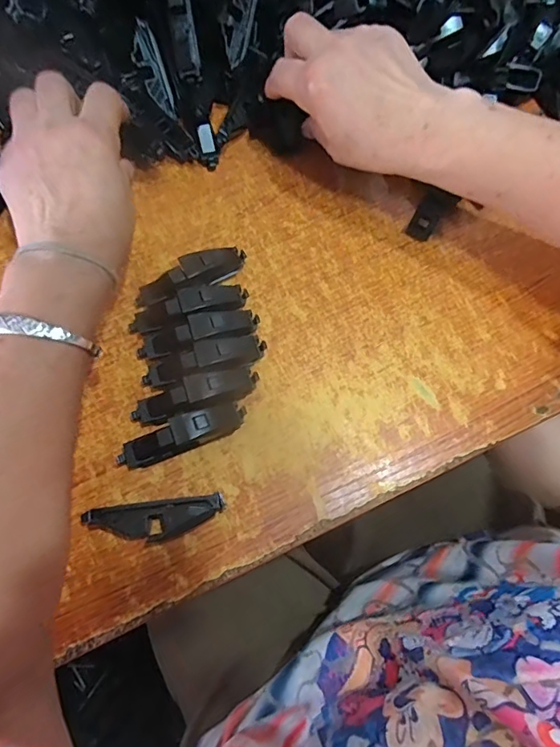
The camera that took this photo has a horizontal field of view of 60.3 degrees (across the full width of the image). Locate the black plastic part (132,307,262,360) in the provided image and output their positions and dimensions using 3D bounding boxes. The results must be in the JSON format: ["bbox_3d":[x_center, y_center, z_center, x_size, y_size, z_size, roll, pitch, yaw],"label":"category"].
[{"bbox_3d":[-0.055,-0.025,0.324,0.083,0.023,0.021,-17,72,-8],"label":"black plastic part"}]

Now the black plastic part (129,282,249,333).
[{"bbox_3d":[-0.063,-0.044,0.331,0.082,0.023,0.020,-14,72,-7],"label":"black plastic part"}]

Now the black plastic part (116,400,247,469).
[{"bbox_3d":[-0.061,0.039,0.302,0.081,0.021,0.020,-23,73,-9],"label":"black plastic part"}]

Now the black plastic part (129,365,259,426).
[{"bbox_3d":[-0.054,0.015,0.310,0.081,0.022,0.022,-19,73,-8],"label":"black plastic part"}]

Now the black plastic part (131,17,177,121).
[{"bbox_3d":[-0.099,-0.235,0.376,0.020,0.004,0.071,-20,99,-9],"label":"black plastic part"}]

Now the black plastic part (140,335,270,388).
[{"bbox_3d":[-0.049,-0.007,0.318,0.081,0.023,0.021,-17,72,-8],"label":"black plastic part"}]

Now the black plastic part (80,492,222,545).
[{"bbox_3d":[-0.073,0.088,0.287,0.079,0.016,0.022,-7,71,-4],"label":"black plastic part"}]

